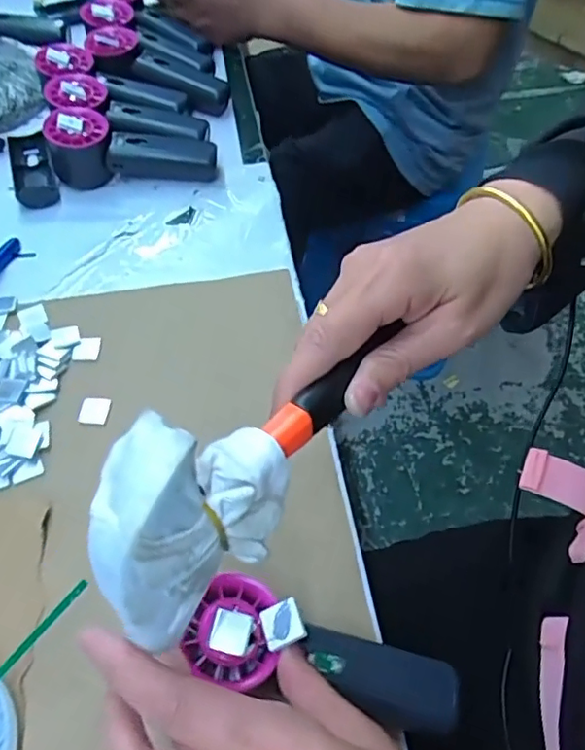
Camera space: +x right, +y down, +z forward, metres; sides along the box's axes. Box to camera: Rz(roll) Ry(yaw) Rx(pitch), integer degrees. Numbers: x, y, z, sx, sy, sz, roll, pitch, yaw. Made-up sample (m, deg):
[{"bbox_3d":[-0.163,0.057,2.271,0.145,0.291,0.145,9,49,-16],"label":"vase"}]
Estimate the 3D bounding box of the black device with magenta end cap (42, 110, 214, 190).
[{"bbox_3d":[-0.155,-0.215,0.560,0.156,0.061,0.051,1,55,-13],"label":"black device with magenta end cap"}]

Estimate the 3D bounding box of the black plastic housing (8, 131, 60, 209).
[{"bbox_3d":[-0.258,-0.207,0.569,0.039,0.017,0.119,-17,59,-10],"label":"black plastic housing"}]

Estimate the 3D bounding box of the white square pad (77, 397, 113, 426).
[{"bbox_3d":[-0.146,0.025,0.422,0.020,0.004,0.020,4,58,3],"label":"white square pad"}]

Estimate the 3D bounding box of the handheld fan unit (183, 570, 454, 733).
[{"bbox_3d":[0.018,0.149,0.302,0.142,0.029,0.047,24,57,-8],"label":"handheld fan unit"}]

